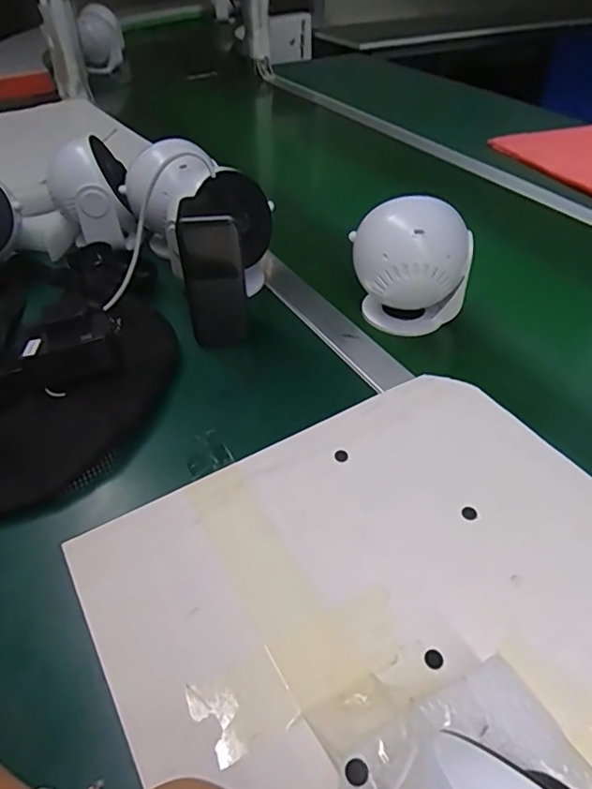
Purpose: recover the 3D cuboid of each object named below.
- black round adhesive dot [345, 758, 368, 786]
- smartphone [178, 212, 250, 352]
[{"bbox_3d":[0.027,0.166,0.238,0.010,0.004,0.010,0,41,0],"label":"black round adhesive dot"},{"bbox_3d":[-0.072,-0.101,0.483,0.052,0.118,0.013,-10,42,-11],"label":"smartphone"}]

